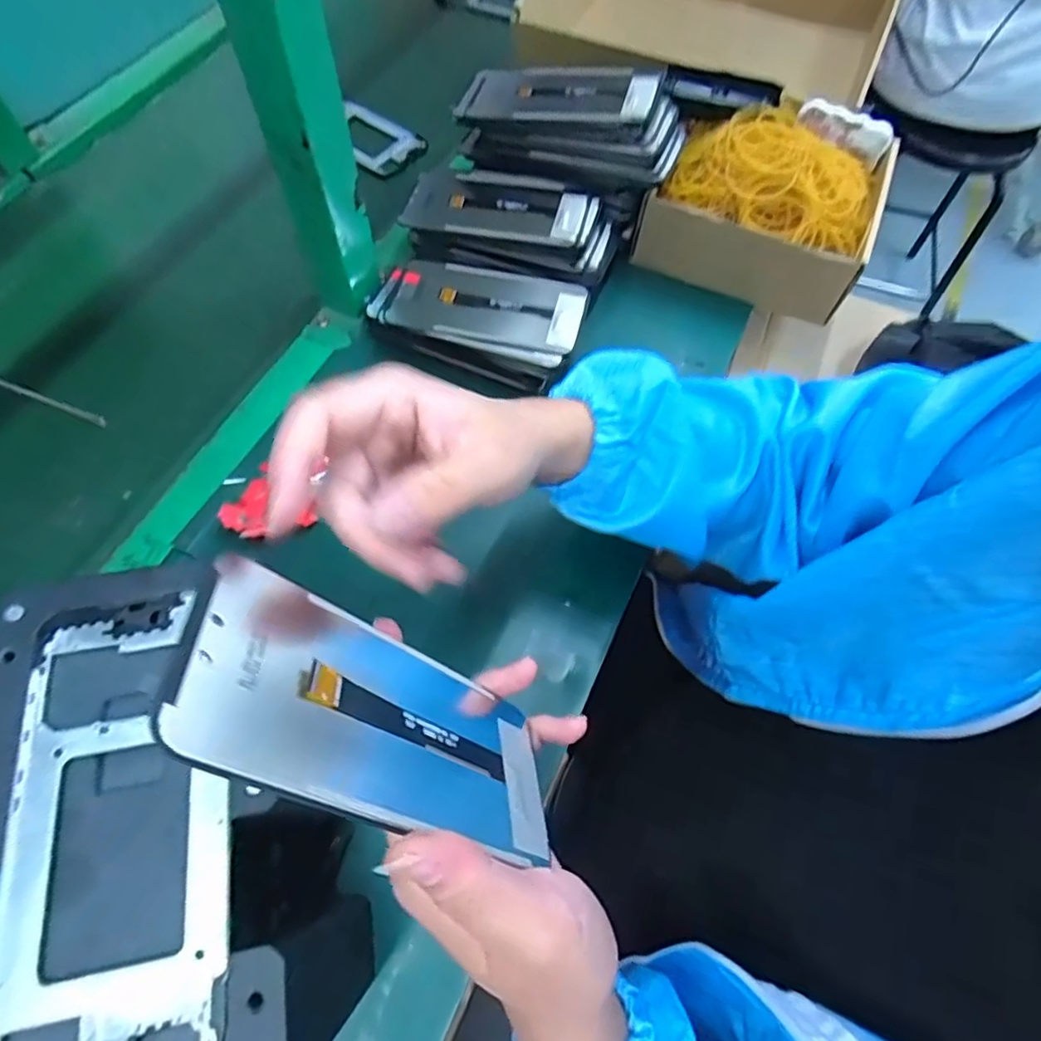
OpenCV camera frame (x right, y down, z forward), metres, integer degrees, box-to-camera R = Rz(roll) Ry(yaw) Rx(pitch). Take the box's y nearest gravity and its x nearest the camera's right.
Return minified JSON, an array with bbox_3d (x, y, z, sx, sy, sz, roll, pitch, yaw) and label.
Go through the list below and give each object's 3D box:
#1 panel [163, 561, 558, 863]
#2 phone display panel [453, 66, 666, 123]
[{"bbox_3d":[-0.046,0.072,0.215,0.010,0.150,0.072,-38,36,20],"label":"panel"},{"bbox_3d":[0.029,-0.362,0.511,0.165,0.011,0.076,8,63,14],"label":"phone display panel"}]

